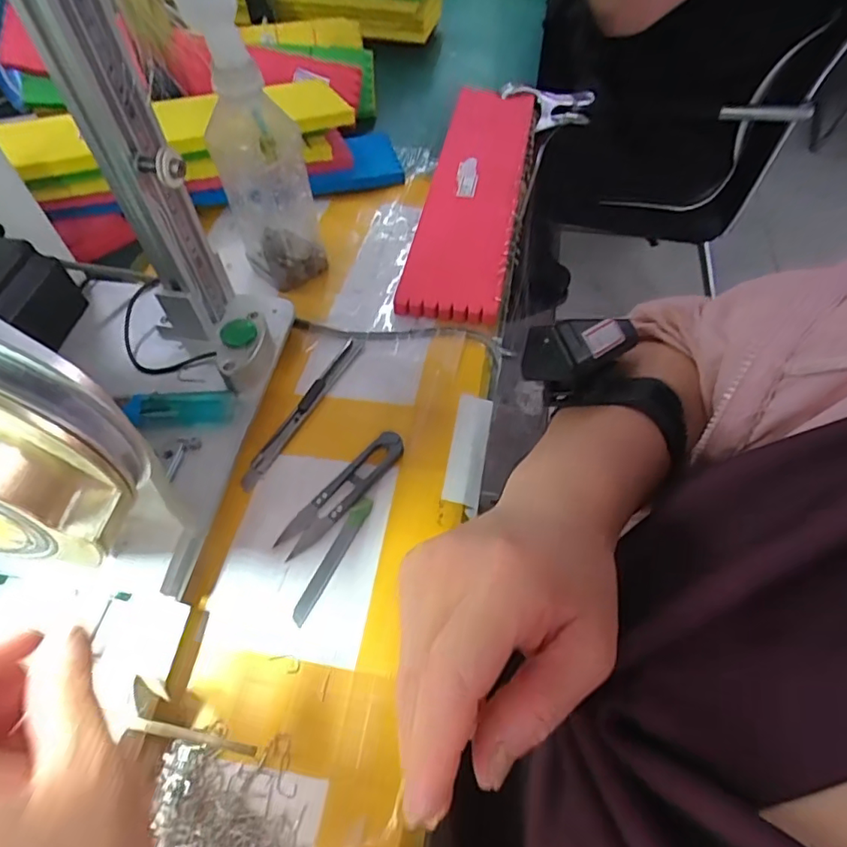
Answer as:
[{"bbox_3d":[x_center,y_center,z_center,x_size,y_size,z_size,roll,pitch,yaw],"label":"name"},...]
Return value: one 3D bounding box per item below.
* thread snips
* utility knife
[{"bbox_3d":[-0.050,0.041,0.347,0.022,0.010,0.099,36,63,23],"label":"thread snips"},{"bbox_3d":[-0.082,-0.012,0.388,0.012,0.009,0.138,23,59,16],"label":"utility knife"}]

